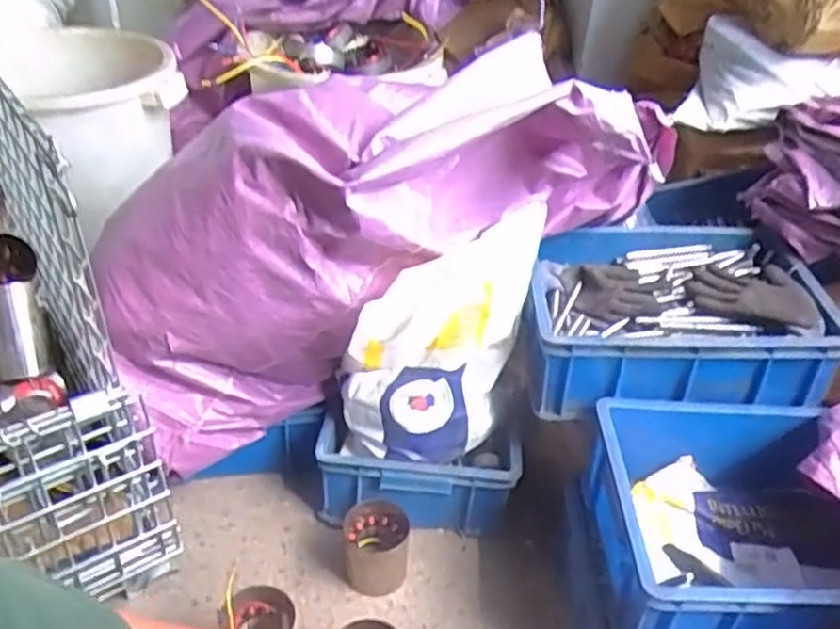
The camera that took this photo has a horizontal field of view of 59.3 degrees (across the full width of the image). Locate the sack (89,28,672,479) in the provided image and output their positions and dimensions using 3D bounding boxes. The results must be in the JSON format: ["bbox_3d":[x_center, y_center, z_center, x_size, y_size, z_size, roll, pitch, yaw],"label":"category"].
[{"bbox_3d":[-0.058,-0.139,1.036,0.796,0.371,0.306,-28,42,-1],"label":"sack"}]

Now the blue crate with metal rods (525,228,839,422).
[{"bbox_3d":[0.352,-0.009,1.088,0.391,0.142,0.305,4,37,0],"label":"blue crate with metal rods"}]

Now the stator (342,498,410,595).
[{"bbox_3d":[-0.062,0.337,1.063,0.093,0.089,0.104,-3,37,-10],"label":"stator"}]

